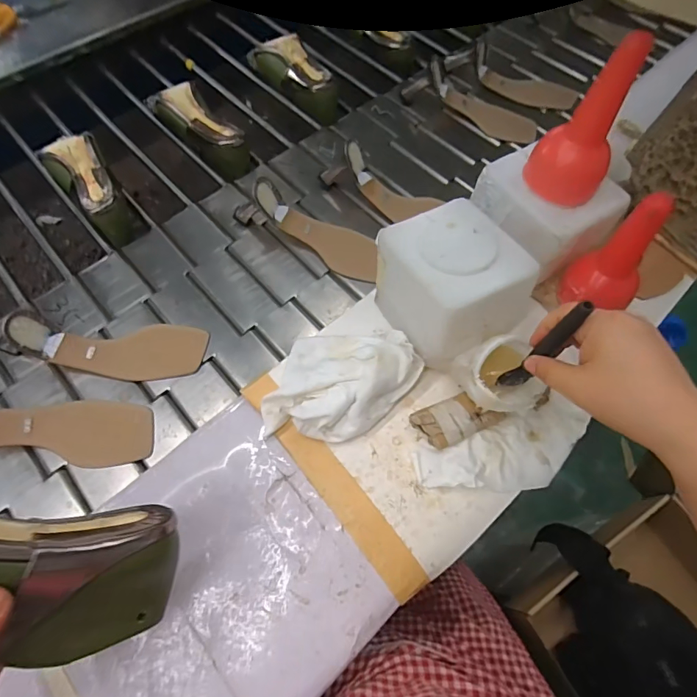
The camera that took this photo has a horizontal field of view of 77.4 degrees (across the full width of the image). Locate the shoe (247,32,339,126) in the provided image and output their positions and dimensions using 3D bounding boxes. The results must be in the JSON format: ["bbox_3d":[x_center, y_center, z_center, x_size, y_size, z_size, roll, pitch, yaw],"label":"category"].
[{"bbox_3d":[-0.088,-0.470,0.748,0.066,0.063,0.200,-38,68,-19],"label":"shoe"}]

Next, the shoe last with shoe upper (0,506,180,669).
[{"bbox_3d":[-0.203,0.134,0.251,0.206,0.063,0.085,24,53,-37],"label":"shoe last with shoe upper"}]

